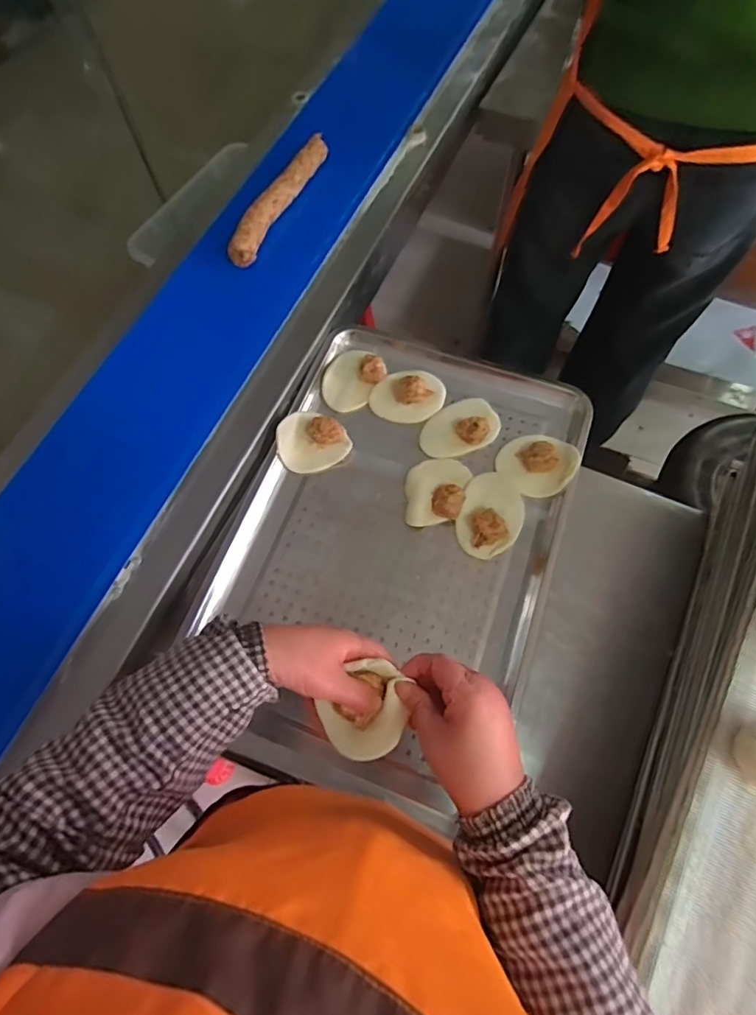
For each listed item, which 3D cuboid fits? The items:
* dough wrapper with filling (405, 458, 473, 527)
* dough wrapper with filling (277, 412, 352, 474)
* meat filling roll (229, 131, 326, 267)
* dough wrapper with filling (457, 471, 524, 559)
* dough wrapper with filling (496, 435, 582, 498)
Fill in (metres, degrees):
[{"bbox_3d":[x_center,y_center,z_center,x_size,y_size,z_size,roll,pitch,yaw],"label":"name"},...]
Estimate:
[{"bbox_3d":[0.078,-0.023,0.649,0.082,0.024,0.090,0,69,1],"label":"dough wrapper with filling"},{"bbox_3d":[-0.086,-0.089,0.669,0.093,0.028,0.074,-4,69,-1],"label":"dough wrapper with filling"},{"bbox_3d":[-0.153,-0.481,0.778,0.042,0.025,0.278,22,71,9],"label":"meat filling roll"},{"bbox_3d":[0.146,0.006,0.635,0.078,0.030,0.116,18,70,7],"label":"dough wrapper with filling"},{"bbox_3d":[0.211,-0.062,0.661,0.088,0.031,0.090,0,69,1],"label":"dough wrapper with filling"}]

